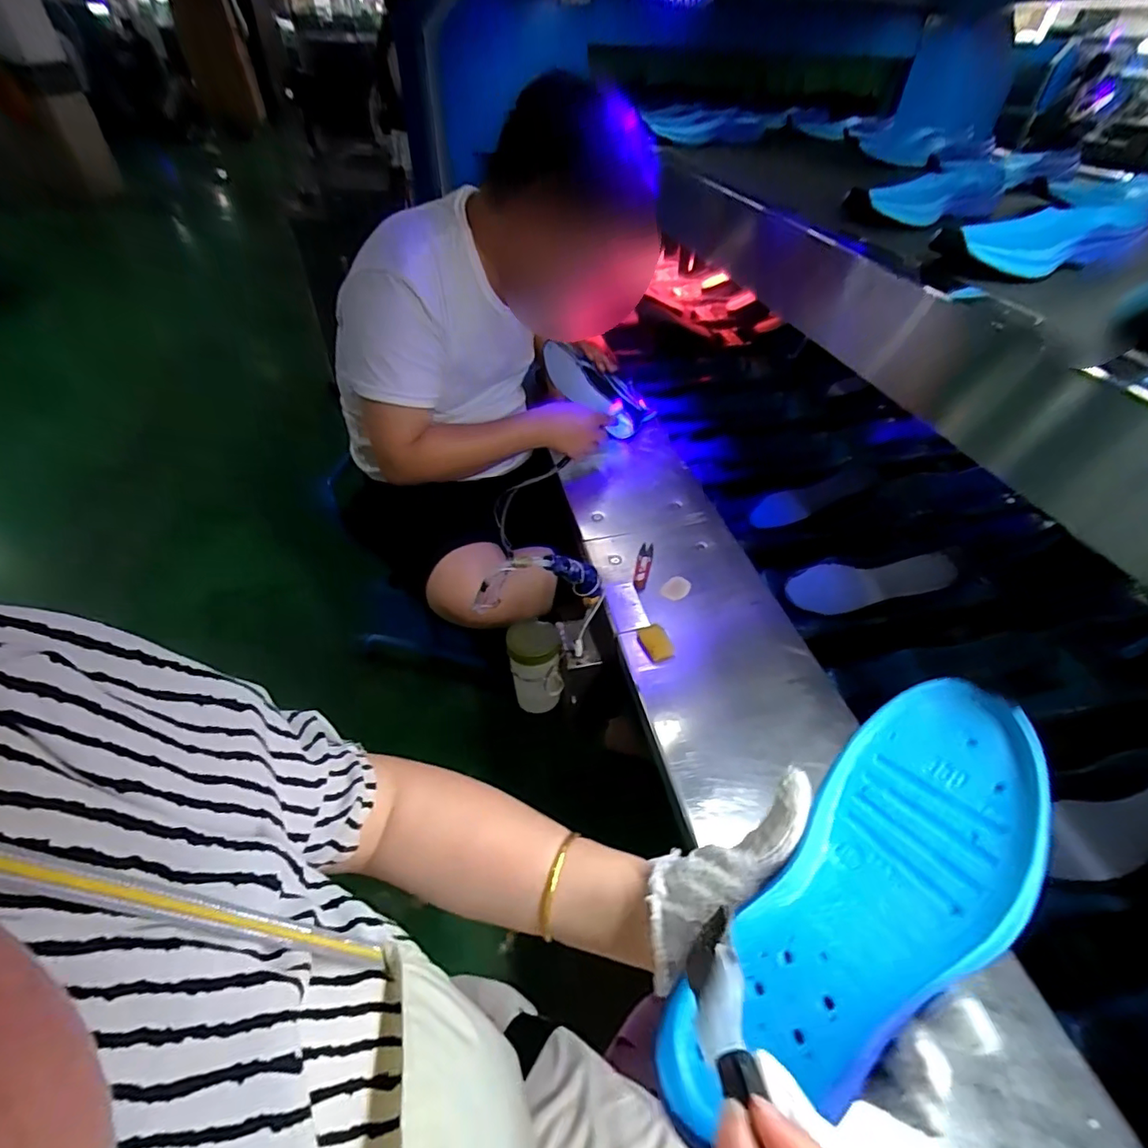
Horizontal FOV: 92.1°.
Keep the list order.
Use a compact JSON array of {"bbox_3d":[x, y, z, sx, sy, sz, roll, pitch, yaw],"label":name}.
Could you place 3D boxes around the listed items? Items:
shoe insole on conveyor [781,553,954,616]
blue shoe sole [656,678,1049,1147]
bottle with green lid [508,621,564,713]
[{"bbox_3d":[0.434,0.009,0.813,0.221,0.016,0.074,-16,68,13],"label":"shoe insole on conveyor"},{"bbox_3d":[0.137,0.160,0.264,0.084,0.023,0.239,38,80,31],"label":"blue shoe sole"},{"bbox_3d":[-0.057,0.138,0.815,0.073,0.126,0.069,1,44,-1],"label":"bottle with green lid"}]

